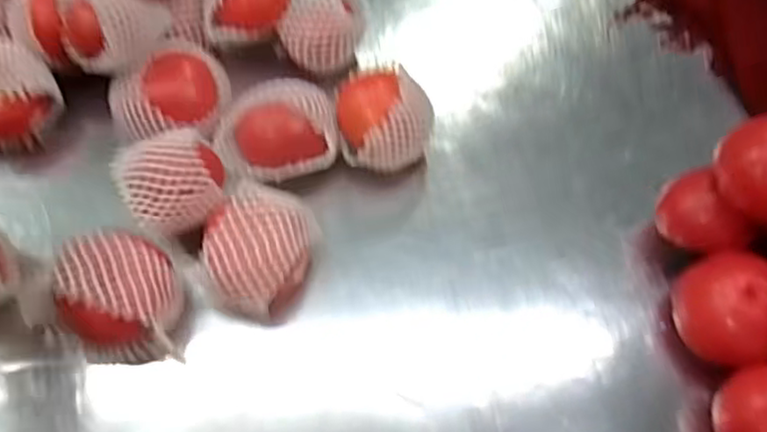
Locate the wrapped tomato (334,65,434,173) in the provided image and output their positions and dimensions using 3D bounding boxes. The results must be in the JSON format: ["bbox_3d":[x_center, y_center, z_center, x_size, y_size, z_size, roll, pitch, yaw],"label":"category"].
[{"bbox_3d":[0.002,-0.077,0.591,0.079,0.079,0.079,1,61,-2],"label":"wrapped tomato"}]

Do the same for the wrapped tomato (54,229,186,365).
[{"bbox_3d":[-0.189,0.059,0.506,0.066,0.080,0.079,-1,62,-1],"label":"wrapped tomato"}]

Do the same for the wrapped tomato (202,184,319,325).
[{"bbox_3d":[-0.093,0.031,0.536,0.083,0.093,0.082,1,61,-2],"label":"wrapped tomato"}]

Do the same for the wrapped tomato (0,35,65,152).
[{"bbox_3d":[-0.333,-0.110,0.593,0.087,0.078,0.072,-31,67,-16],"label":"wrapped tomato"}]

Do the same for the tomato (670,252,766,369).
[{"bbox_3d":[0.259,0.075,0.520,0.067,0.069,0.078,9,63,4],"label":"tomato"}]

